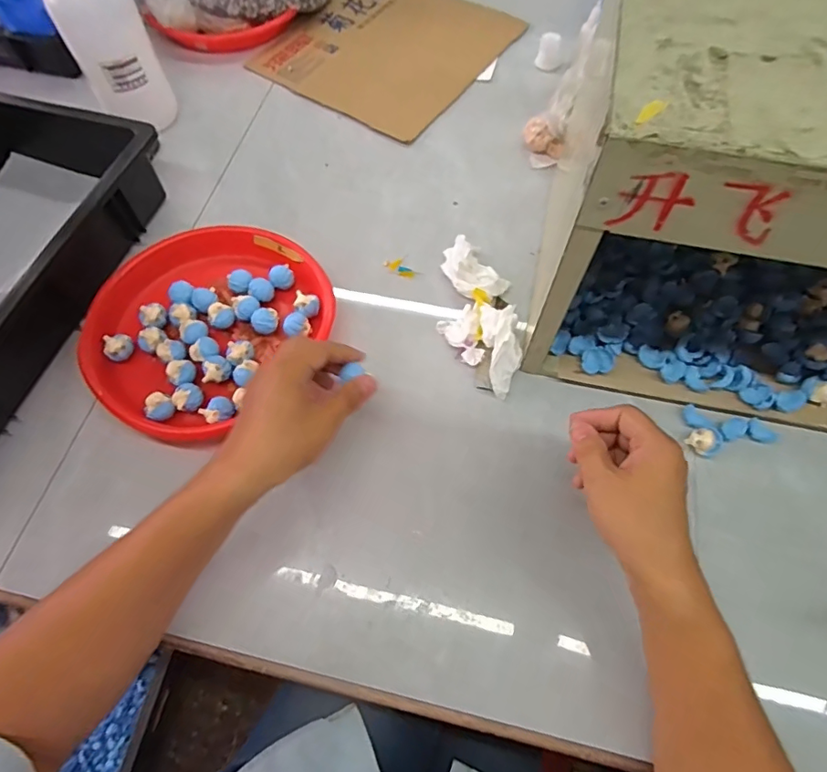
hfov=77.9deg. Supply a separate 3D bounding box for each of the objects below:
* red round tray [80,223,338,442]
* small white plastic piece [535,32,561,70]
[{"bbox_3d":[-0.216,-0.066,0.552,0.241,0.038,0.256,37,70,18],"label":"red round tray"},{"bbox_3d":[0.204,-0.501,0.767,0.036,0.037,0.029,15,64,9],"label":"small white plastic piece"}]

